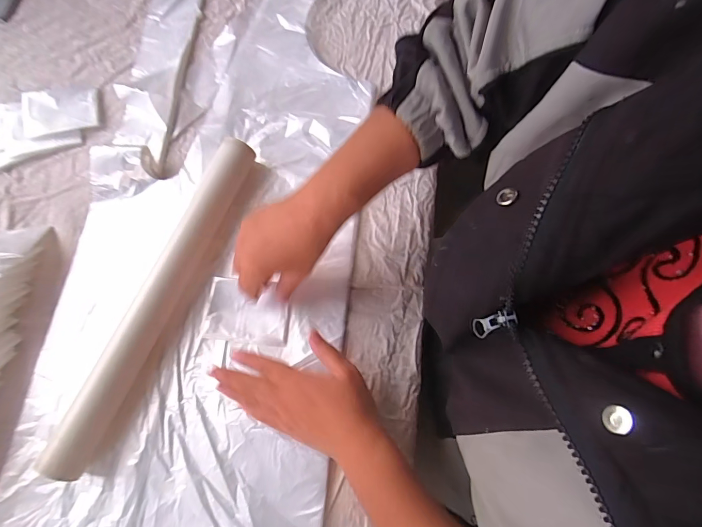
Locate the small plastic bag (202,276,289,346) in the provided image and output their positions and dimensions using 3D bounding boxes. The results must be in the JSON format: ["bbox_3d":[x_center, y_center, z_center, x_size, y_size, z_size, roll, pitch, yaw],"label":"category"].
[{"bbox_3d":[-0.107,0.050,0.419,0.084,0.004,0.063,6,76,2],"label":"small plastic bag"}]

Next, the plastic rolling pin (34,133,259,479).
[{"bbox_3d":[-0.194,0.029,0.412,0.034,0.039,0.354,21,75,8],"label":"plastic rolling pin"}]

